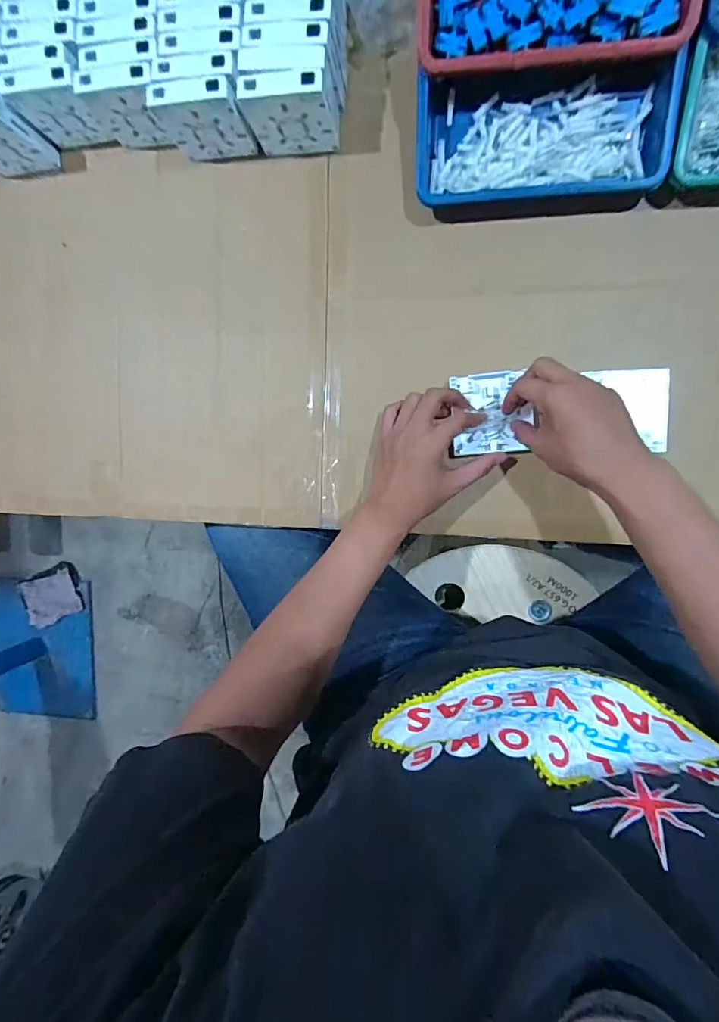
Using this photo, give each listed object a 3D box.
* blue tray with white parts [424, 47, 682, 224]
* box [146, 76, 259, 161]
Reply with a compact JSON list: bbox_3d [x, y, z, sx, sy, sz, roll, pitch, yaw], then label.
[{"bbox_3d":[0.176,-0.366,0.466,0.232,0.058,0.127,-1,95,9],"label":"blue tray with white parts"},{"bbox_3d":[-0.163,-0.410,0.495,0.085,0.084,0.024,-1,94,10],"label":"box"}]

